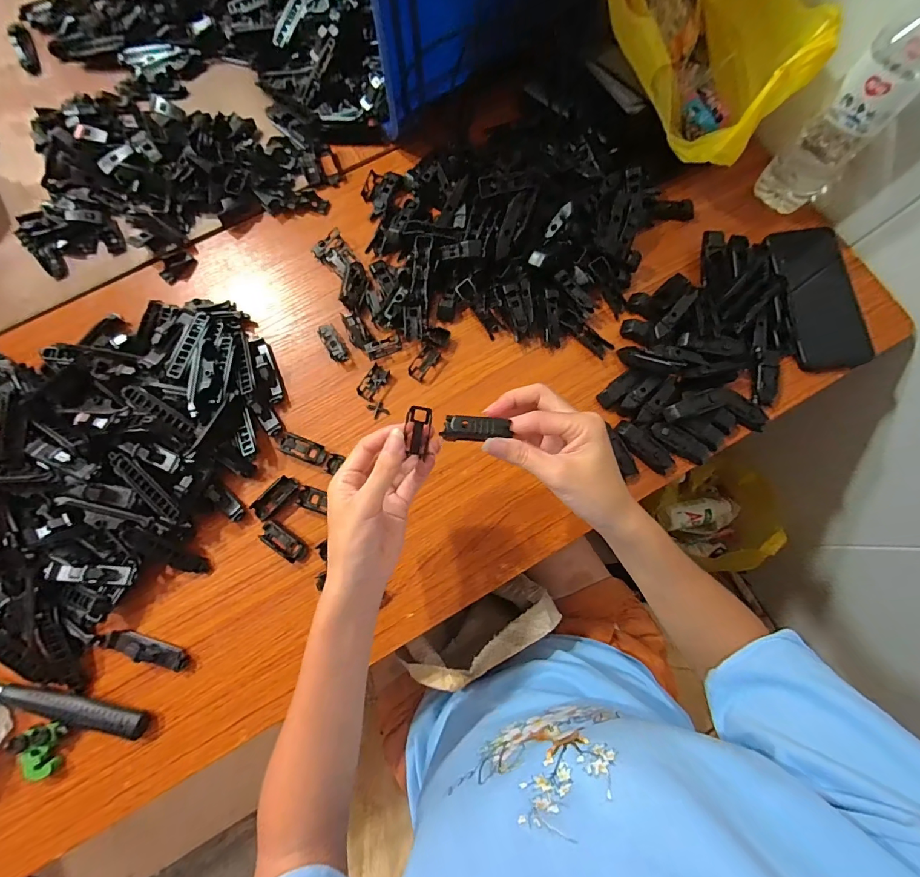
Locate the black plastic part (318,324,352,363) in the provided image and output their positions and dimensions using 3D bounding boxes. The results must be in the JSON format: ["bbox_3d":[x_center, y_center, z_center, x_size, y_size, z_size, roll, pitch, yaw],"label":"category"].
[{"bbox_3d":[-0.136,-0.104,0.450,0.020,0.012,0.044,-31,81,-6],"label":"black plastic part"}]

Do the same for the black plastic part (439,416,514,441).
[{"bbox_3d":[0.012,-0.007,0.287,0.047,0.009,0.017,-1,79,-5],"label":"black plastic part"}]

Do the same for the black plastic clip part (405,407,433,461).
[{"bbox_3d":[-0.032,-0.004,0.315,0.018,0.011,0.038,5,109,0],"label":"black plastic clip part"}]

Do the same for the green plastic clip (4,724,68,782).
[{"bbox_3d":[-0.366,0.274,0.365,0.037,0.017,0.044,-21,80,-5],"label":"green plastic clip"}]

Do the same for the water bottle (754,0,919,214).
[{"bbox_3d":[0.385,-0.317,0.397,0.072,0.207,0.065,-41,82,-8],"label":"water bottle"}]

